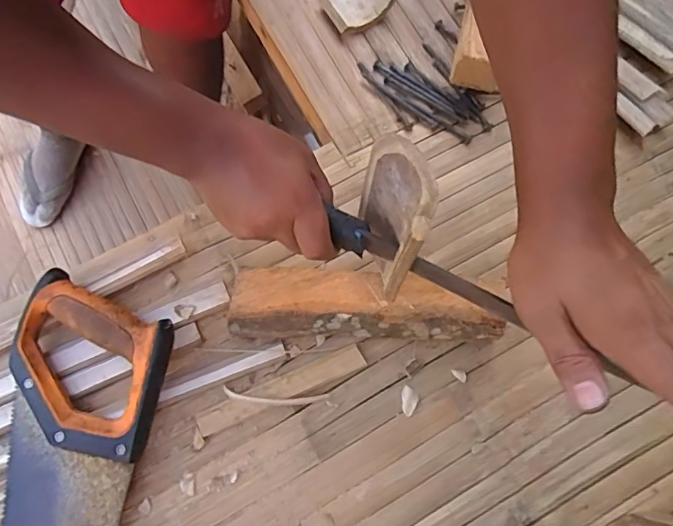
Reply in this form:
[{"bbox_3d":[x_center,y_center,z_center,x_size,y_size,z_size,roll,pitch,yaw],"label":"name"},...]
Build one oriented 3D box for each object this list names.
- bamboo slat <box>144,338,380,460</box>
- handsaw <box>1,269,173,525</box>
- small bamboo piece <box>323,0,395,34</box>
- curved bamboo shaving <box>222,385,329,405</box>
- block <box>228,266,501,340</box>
[{"bbox_3d":[-0.051,0.115,0.471,0.157,0.012,0.022,-23,78,-6],"label":"bamboo slat"},{"bbox_3d":[-0.242,0.241,0.425,0.127,0.033,0.442,9,77,1],"label":"handsaw"},{"bbox_3d":[0.020,-0.294,0.583,0.069,0.022,0.063,-35,80,-9],"label":"small bamboo piece"},{"bbox_3d":[-0.057,0.122,0.471,0.096,0.009,0.014,7,77,0],"label":"curved bamboo shaving"},{"bbox_3d":[0.023,0.038,0.470,0.232,0.051,0.056,1,75,3],"label":"block"}]

